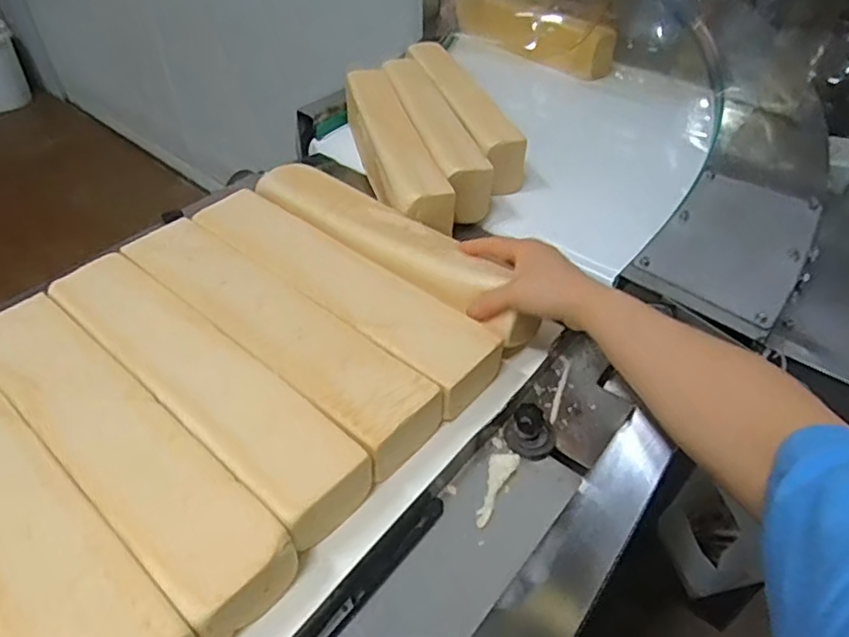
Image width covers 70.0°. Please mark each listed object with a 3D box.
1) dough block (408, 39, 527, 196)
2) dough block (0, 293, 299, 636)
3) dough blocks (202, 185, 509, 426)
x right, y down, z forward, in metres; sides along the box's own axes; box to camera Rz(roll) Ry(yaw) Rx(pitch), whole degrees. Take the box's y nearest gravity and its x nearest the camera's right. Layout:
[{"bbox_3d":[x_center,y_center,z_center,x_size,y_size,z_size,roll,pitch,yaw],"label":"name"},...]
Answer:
[{"bbox_3d":[0.047,-0.297,0.859,0.061,0.071,0.343,-12,44,-13],"label":"dough block"},{"bbox_3d":[-0.235,0.096,0.465,0.357,0.056,0.075,31,51,29],"label":"dough block"},{"bbox_3d":[-0.086,-0.033,0.584,0.347,0.045,0.075,31,51,29],"label":"dough blocks"}]

